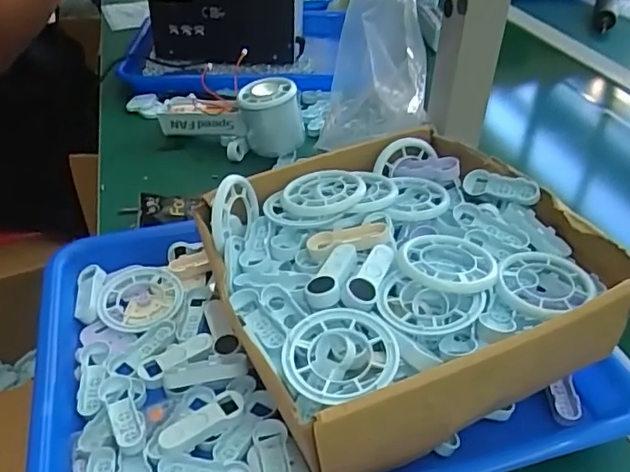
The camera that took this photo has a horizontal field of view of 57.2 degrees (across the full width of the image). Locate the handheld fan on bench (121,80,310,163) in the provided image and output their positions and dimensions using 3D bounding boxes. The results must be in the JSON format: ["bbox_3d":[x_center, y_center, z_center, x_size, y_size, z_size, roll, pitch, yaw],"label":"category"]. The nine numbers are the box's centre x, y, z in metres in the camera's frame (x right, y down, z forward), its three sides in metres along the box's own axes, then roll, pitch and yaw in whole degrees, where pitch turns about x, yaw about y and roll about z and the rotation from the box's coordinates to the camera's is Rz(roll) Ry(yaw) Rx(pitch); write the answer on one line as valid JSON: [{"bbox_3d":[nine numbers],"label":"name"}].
[{"bbox_3d":[-0.112,-0.138,0.592,0.223,0.073,0.067,21,42,23],"label":"handheld fan on bench"}]

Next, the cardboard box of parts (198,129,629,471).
[{"bbox_3d":[0.051,0.030,0.358,0.208,0.088,0.203,-15,41,-20],"label":"cardboard box of parts"}]

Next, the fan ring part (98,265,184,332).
[{"bbox_3d":[-0.122,0.042,0.402,0.056,0.009,0.057,-4,38,-8],"label":"fan ring part"}]

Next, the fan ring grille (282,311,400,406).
[{"bbox_3d":[0.013,0.056,0.289,0.056,0.013,0.057,1,38,-1],"label":"fan ring grille"}]

